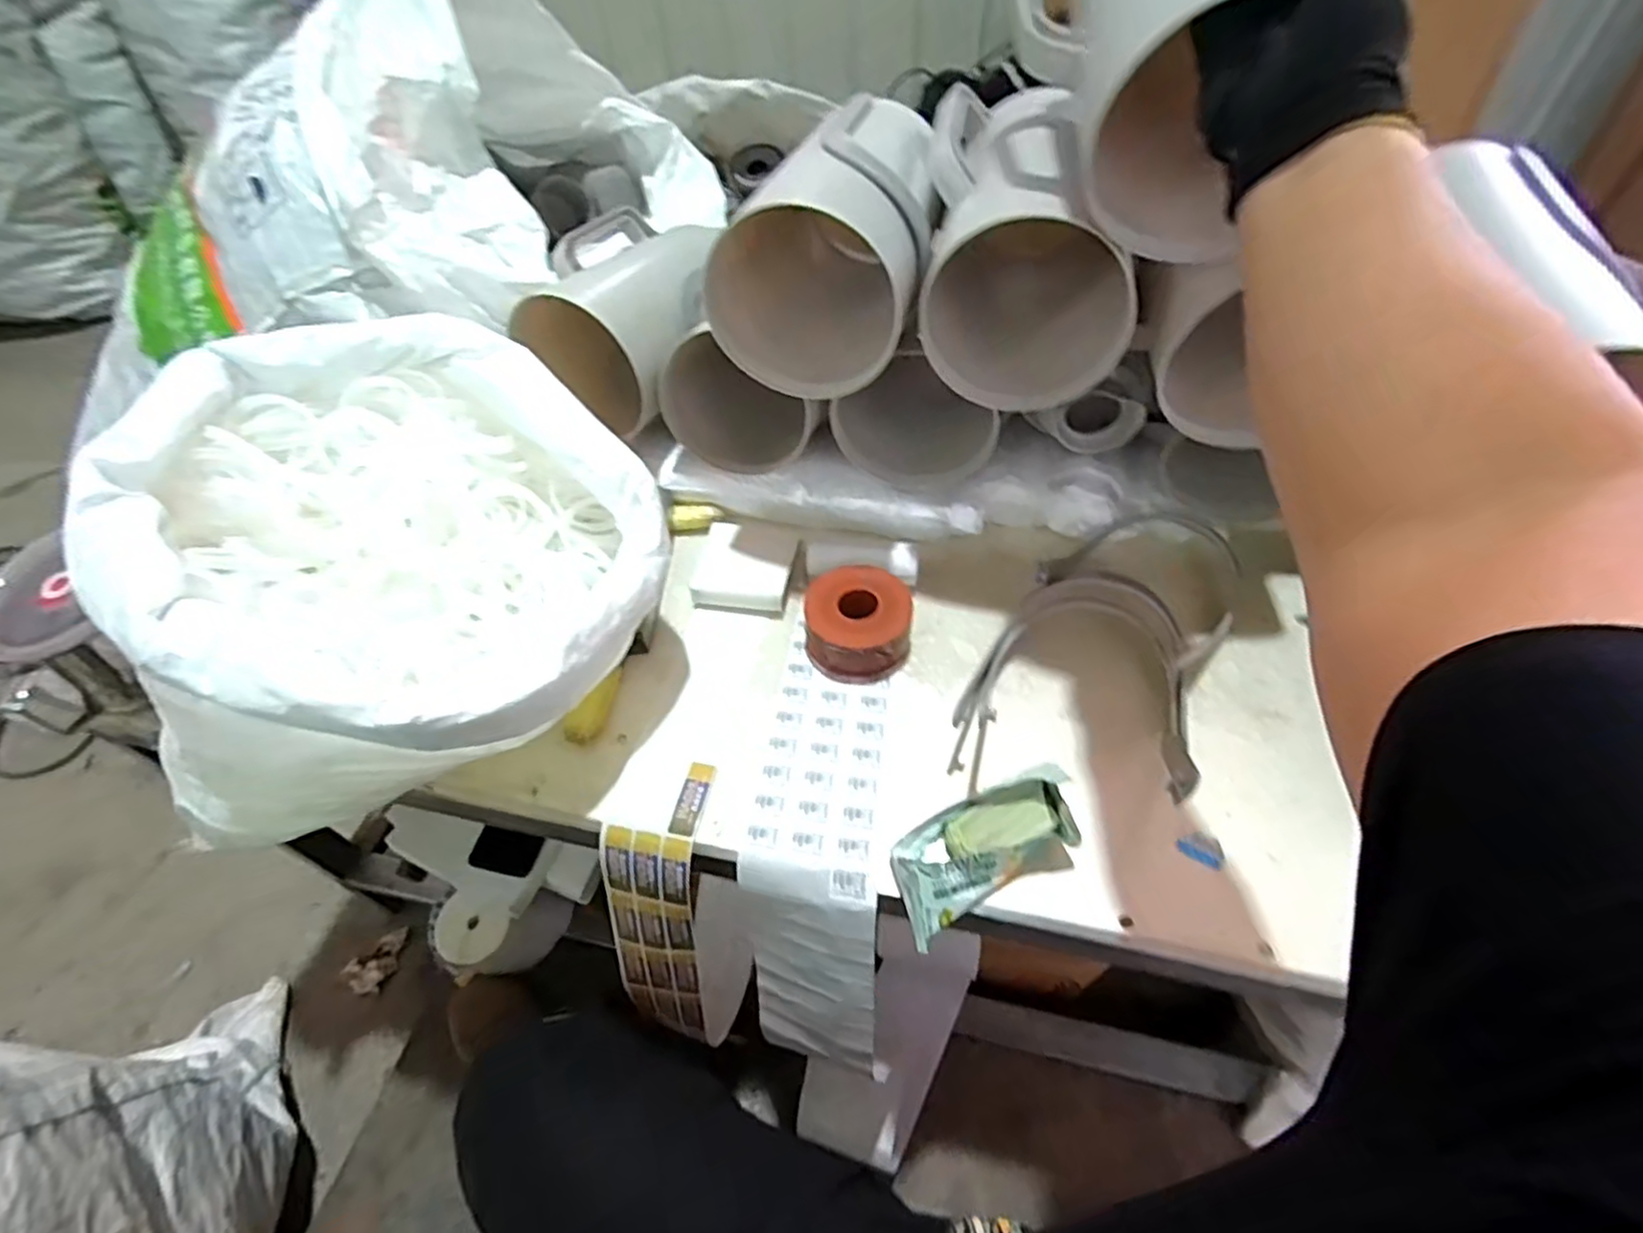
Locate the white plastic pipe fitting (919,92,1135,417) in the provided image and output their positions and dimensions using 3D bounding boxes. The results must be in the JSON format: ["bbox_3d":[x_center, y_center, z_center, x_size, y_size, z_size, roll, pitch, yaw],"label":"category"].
[{"bbox_3d":[0.179,-0.322,0.617,0.162,0.194,0.238,6,50,8],"label":"white plastic pipe fitting"}]

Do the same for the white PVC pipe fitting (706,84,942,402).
[{"bbox_3d":[0.020,-0.341,0.627,0.165,0.151,0.266,10,51,11],"label":"white PVC pipe fitting"}]

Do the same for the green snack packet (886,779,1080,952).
[{"bbox_3d":[0.122,0.171,0.511,0.150,0.039,0.076,-20,51,-14],"label":"green snack packet"}]

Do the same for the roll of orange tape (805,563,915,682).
[{"bbox_3d":[0.035,0.006,0.645,0.097,0.057,0.092,-1,49,2],"label":"roll of orange tape"}]

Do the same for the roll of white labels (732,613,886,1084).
[{"bbox_3d":[-0.002,0.166,0.587,0.115,0.128,0.345,0,77,3],"label":"roll of white labels"}]

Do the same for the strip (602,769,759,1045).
[{"bbox_3d":[-0.134,0.288,0.656,0.086,0.331,0.156,4,50,6],"label":"strip"}]

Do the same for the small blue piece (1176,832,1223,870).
[{"bbox_3d":[0.293,0.177,0.530,0.031,0.007,0.023,28,56,24],"label":"small blue piece"}]

